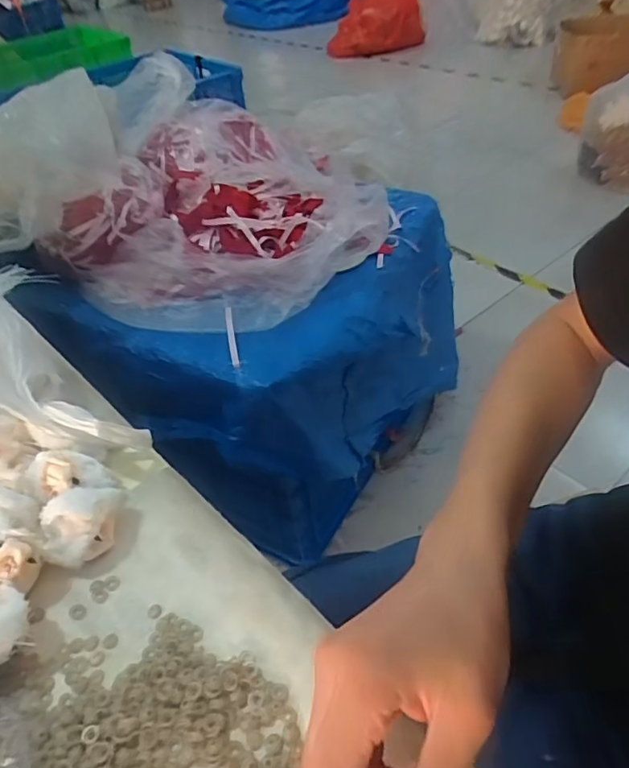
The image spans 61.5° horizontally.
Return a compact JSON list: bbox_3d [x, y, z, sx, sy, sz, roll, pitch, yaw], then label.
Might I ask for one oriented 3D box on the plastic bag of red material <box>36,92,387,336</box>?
[{"bbox_3d":[-0.137,-0.323,0.981,0.532,0.173,0.551,17,49,23],"label":"plastic bag of red material"}]

